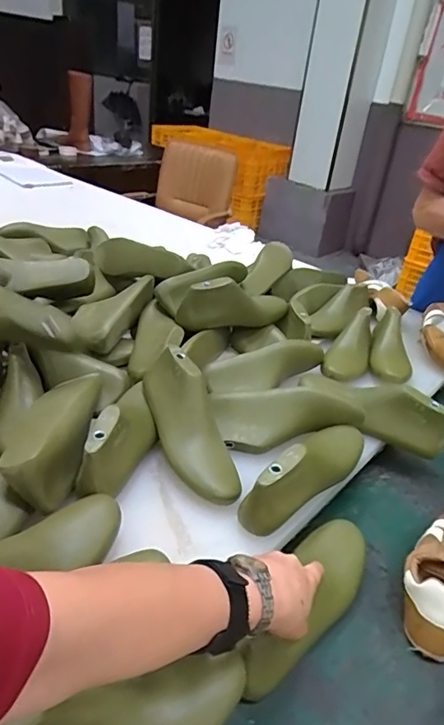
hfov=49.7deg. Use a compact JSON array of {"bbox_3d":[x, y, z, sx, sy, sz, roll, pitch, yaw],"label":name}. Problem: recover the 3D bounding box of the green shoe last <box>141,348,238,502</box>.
[{"bbox_3d":[-0.046,0.083,0.664,0.070,0.074,0.236,-13,60,-27],"label":"green shoe last"}]

